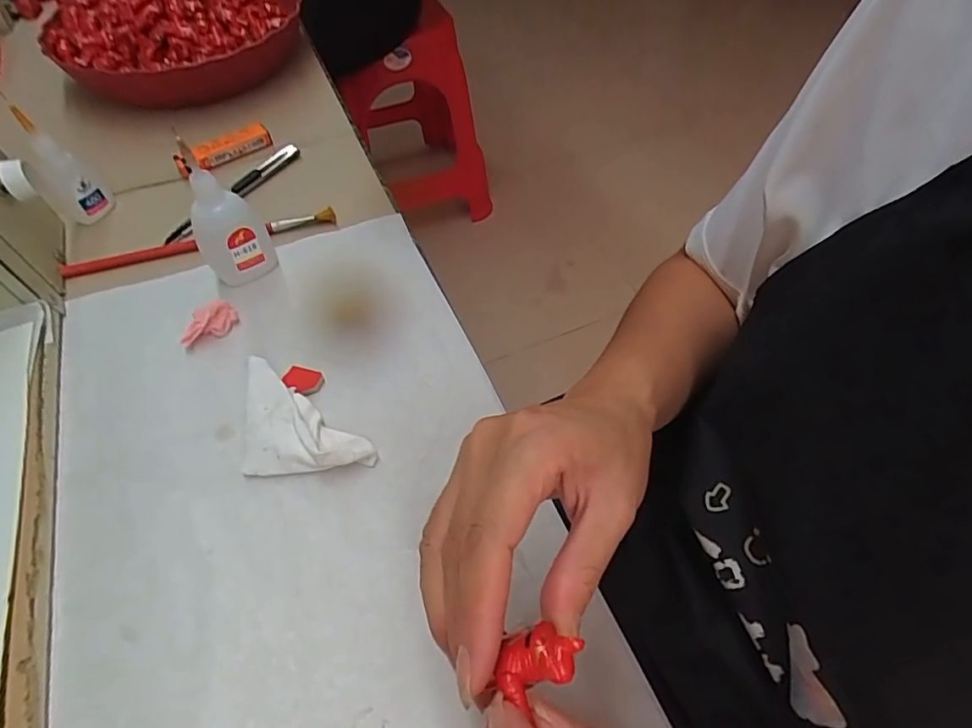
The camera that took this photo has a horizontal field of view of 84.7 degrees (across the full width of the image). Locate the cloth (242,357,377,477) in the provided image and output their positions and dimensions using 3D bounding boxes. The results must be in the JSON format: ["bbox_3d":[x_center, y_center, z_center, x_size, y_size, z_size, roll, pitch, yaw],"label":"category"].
[{"bbox_3d":[-0.115,0.039,0.302,0.096,0.022,0.050,31,58,19],"label":"cloth"}]

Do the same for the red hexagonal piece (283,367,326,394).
[{"bbox_3d":[-0.113,0.010,0.328,0.023,0.006,0.018,8,54,4],"label":"red hexagonal piece"}]

